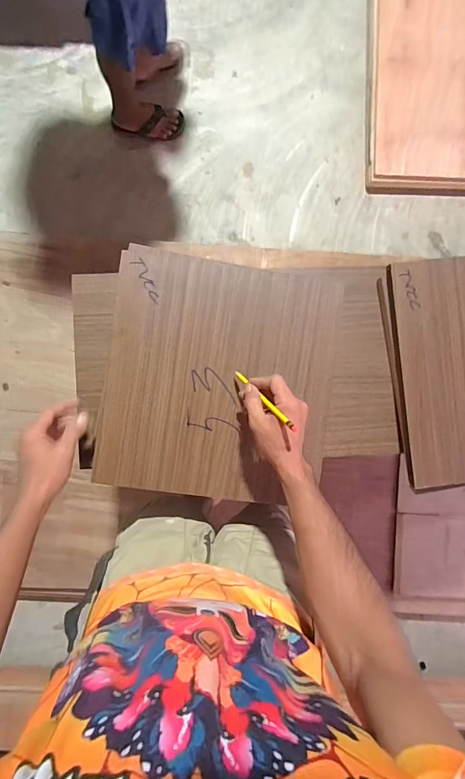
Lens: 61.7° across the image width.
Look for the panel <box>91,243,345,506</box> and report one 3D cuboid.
[{"bbox_3d":[-0.021,-0.017,0.653,0.370,0.009,0.389,8,90,-3],"label":"panel"}]

